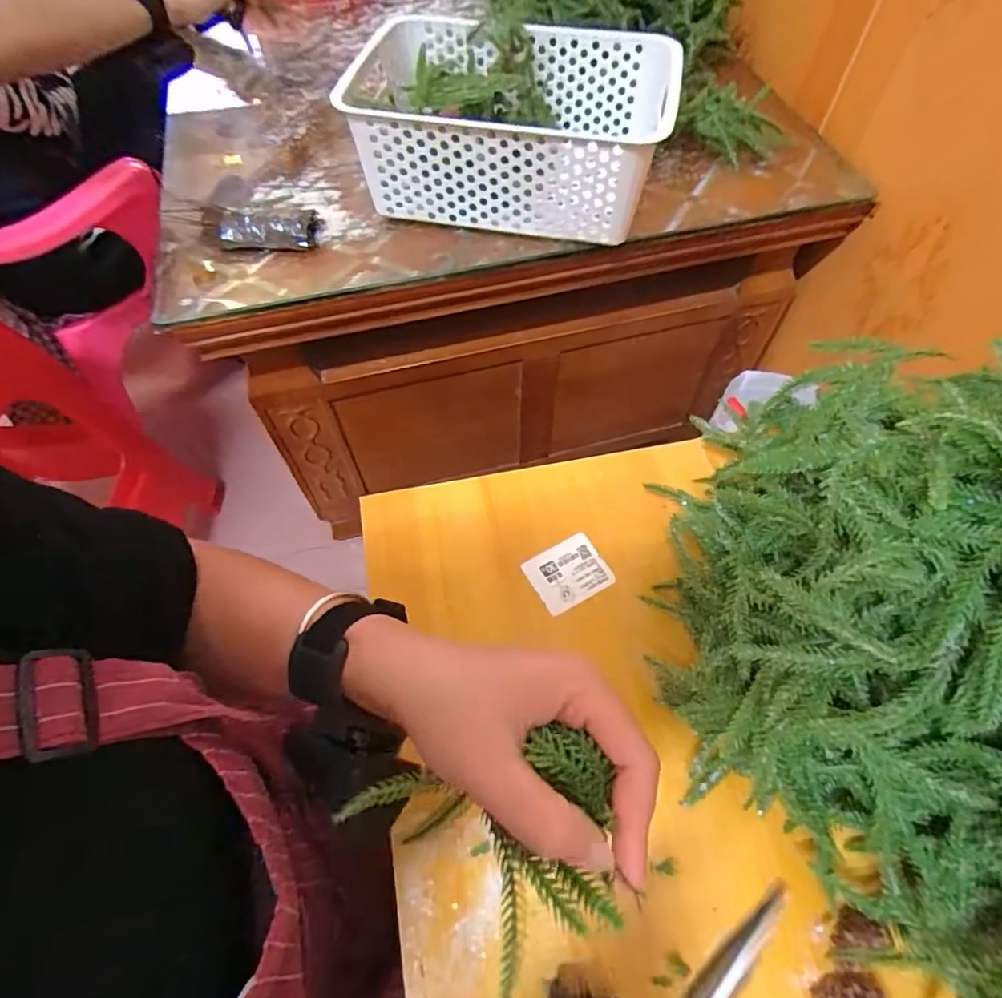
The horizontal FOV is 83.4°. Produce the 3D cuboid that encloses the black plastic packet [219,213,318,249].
[{"bbox_3d":[-0.239,-0.272,0.579,0.097,0.033,0.030,-8,59,-3],"label":"black plastic packet"}]

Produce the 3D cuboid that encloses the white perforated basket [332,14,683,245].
[{"bbox_3d":[0.014,-0.380,0.588,0.298,0.115,0.212,11,60,8],"label":"white perforated basket"}]

